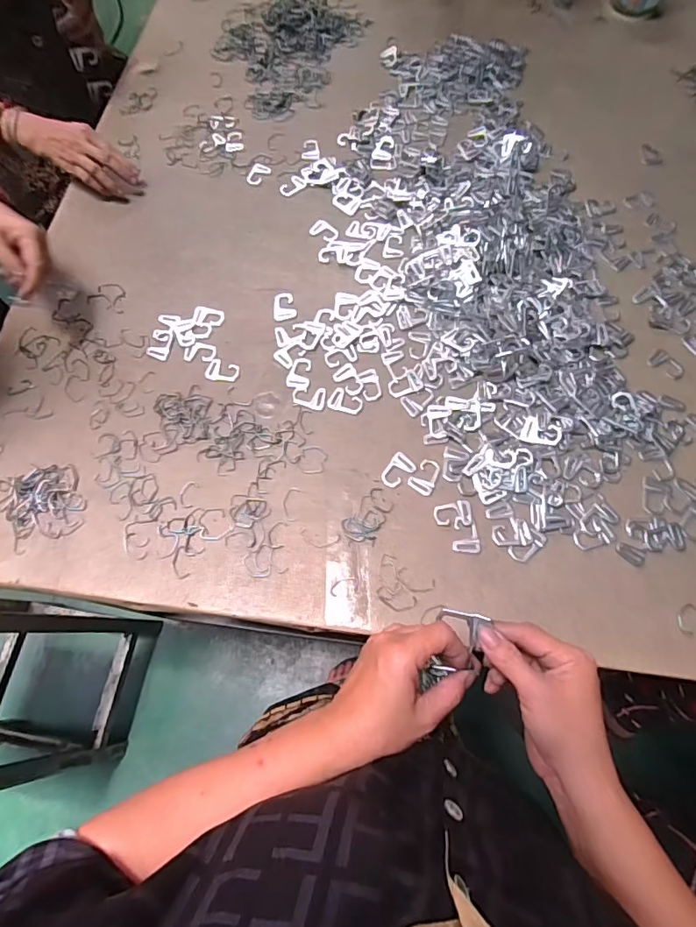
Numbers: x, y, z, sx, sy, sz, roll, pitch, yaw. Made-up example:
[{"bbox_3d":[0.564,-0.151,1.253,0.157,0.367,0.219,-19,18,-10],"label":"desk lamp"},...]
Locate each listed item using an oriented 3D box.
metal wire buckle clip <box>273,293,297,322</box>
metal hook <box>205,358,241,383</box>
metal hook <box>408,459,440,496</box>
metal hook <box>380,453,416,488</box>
[{"bbox_3d":[-0.086,-0.212,0.662,0.030,0.004,0.044,-6,67,0],"label":"metal wire buckle clip"},{"bbox_3d":[-0.160,-0.119,0.628,0.042,0.004,0.031,12,68,8],"label":"metal hook"},{"bbox_3d":[0.092,0.015,0.566,0.030,0.004,0.042,37,73,16],"label":"metal hook"},{"bbox_3d":[0.057,0.008,0.572,0.042,0.004,0.030,-41,71,-14],"label":"metal hook"}]

